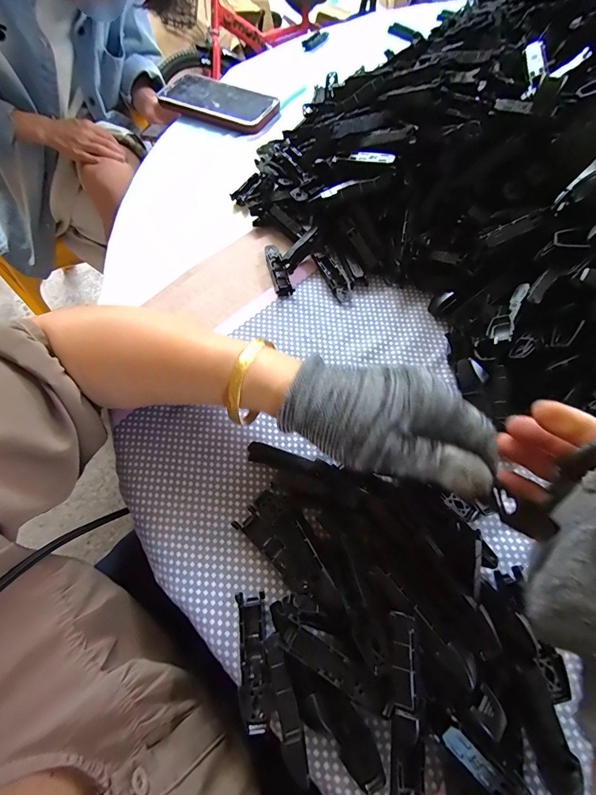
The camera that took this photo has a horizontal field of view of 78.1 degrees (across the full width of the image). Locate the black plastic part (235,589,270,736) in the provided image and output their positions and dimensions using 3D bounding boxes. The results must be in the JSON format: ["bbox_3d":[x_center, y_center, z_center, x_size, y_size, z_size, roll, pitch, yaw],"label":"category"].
[{"bbox_3d":[-0.027,0.156,0.220,0.017,0.012,0.068,-6,63,-1],"label":"black plastic part"}]

